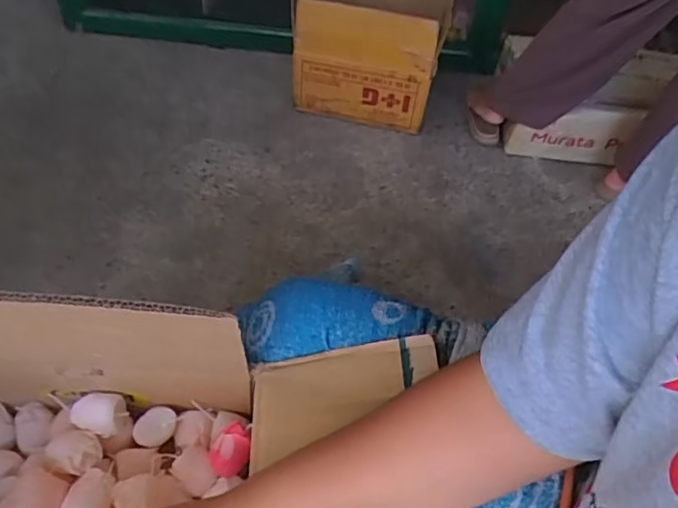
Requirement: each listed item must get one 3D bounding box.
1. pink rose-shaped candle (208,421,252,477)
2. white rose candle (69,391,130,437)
[{"bbox_3d":[-0.094,0.171,0.509,0.034,0.027,0.039,38,58,24],"label":"pink rose-shaped candle"},{"bbox_3d":[-0.210,0.139,0.513,0.041,0.026,0.031,13,51,6],"label":"white rose candle"}]

